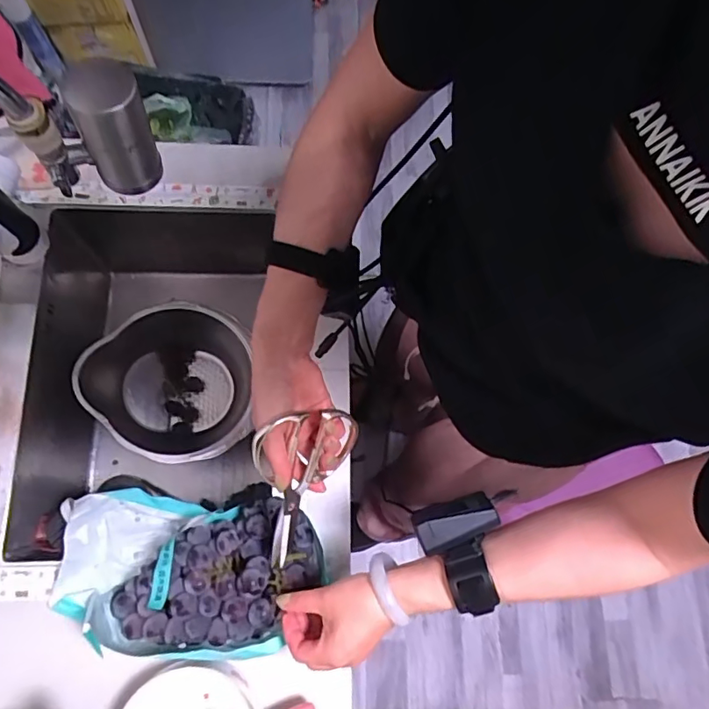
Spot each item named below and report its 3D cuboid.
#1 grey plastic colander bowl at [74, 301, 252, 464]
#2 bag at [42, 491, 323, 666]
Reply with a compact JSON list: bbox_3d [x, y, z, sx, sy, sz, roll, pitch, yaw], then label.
[{"bbox_3d":[-0.270,0.048,0.794,0.215,0.151,0.218,0,75,0],"label":"grey plastic colander bowl"},{"bbox_3d":[-0.183,0.228,0.558,0.282,0.088,0.156,3,75,0],"label":"bag"}]

